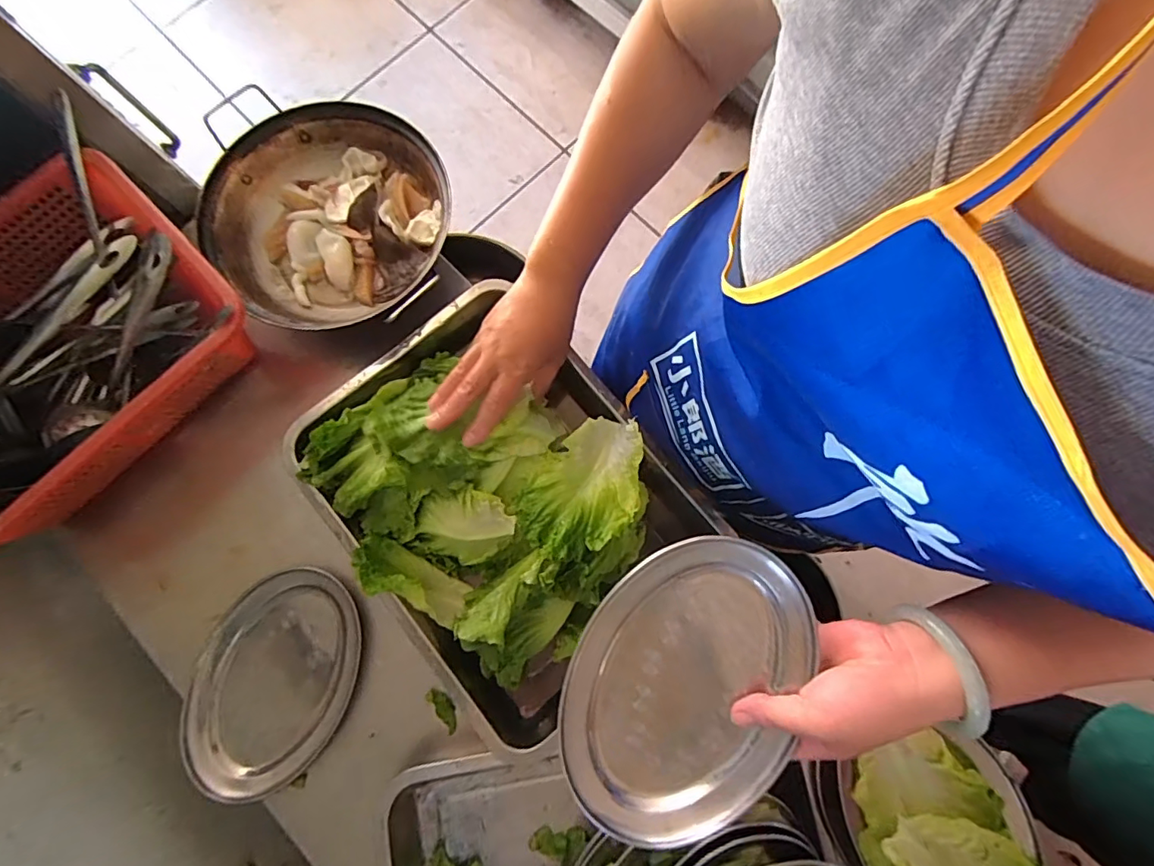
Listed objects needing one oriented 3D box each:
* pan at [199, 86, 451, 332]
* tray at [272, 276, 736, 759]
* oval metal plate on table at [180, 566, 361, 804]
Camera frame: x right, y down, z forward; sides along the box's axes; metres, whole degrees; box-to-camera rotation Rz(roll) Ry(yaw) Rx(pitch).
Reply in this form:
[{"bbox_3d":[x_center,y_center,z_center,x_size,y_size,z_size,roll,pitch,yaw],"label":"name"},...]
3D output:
[{"bbox_3d":[-0.261,-0.227,0.548,0.240,0.061,0.248,0,79,1],"label":"pan"},{"bbox_3d":[-0.074,0.057,0.495,0.281,0.089,0.358,-41,81,-7],"label":"tray"},{"bbox_3d":[-0.291,0.237,0.494,0.134,0.019,0.201,13,76,-11],"label":"oval metal plate on table"}]

